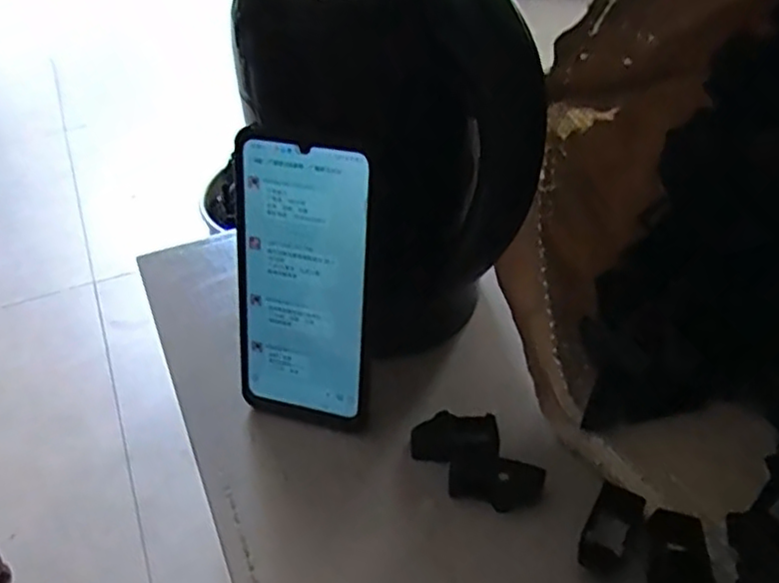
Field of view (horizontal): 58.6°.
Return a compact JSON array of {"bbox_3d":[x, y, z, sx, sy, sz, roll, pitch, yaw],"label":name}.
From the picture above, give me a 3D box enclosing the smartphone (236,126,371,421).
[{"bbox_3d":[-0.048,-0.001,0.381,0.075,0.160,0.007,11,26,15],"label":"smartphone"}]

